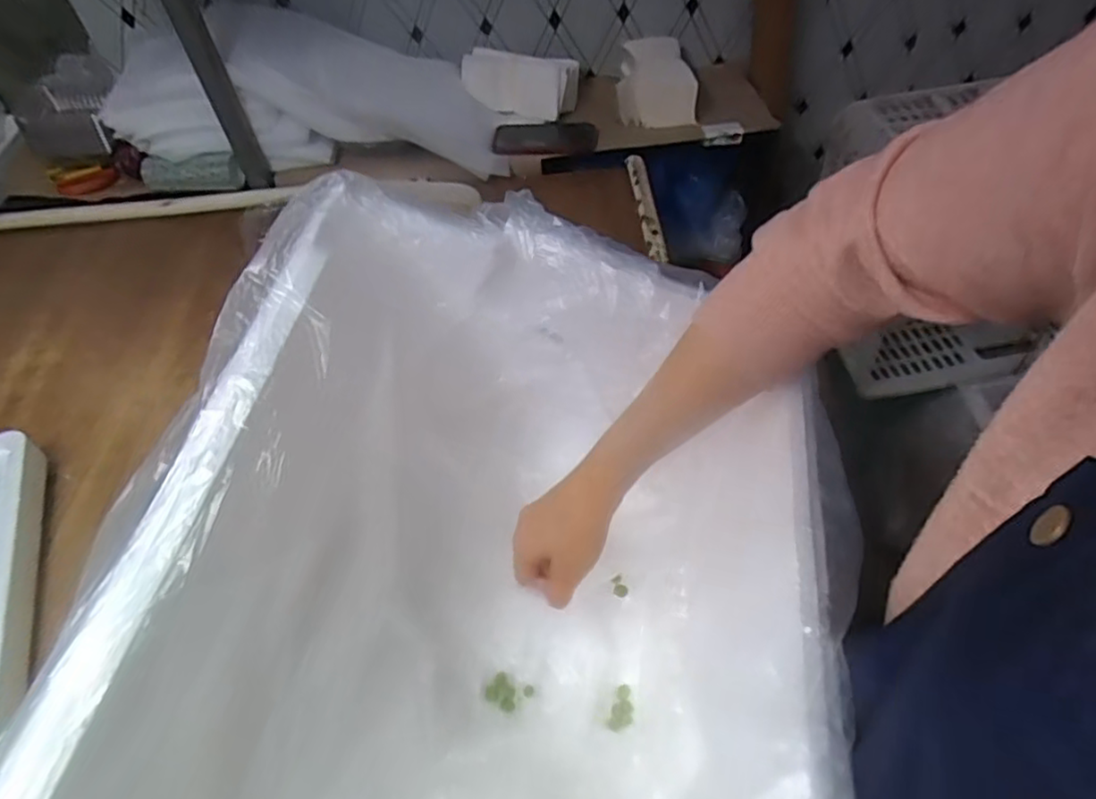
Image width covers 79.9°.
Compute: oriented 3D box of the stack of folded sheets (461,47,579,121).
[{"bbox_3d":[-0.044,-0.506,1.050,0.181,0.088,0.033,7,26,0],"label":"stack of folded sheets"}]

